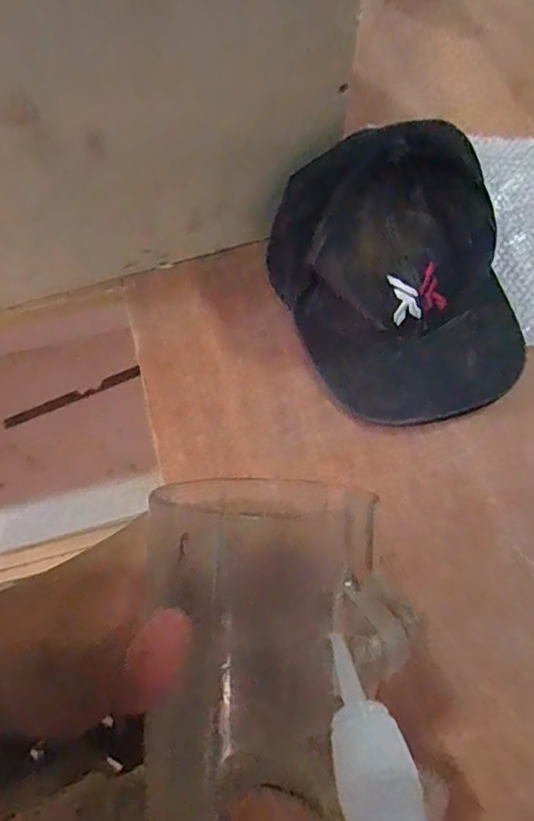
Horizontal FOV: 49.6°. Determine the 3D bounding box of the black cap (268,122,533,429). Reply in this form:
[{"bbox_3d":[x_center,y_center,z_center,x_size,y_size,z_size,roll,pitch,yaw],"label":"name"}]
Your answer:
[{"bbox_3d":[0.111,-0.105,0.450,0.176,0.109,0.208,-25,67,-11],"label":"black cap"}]

